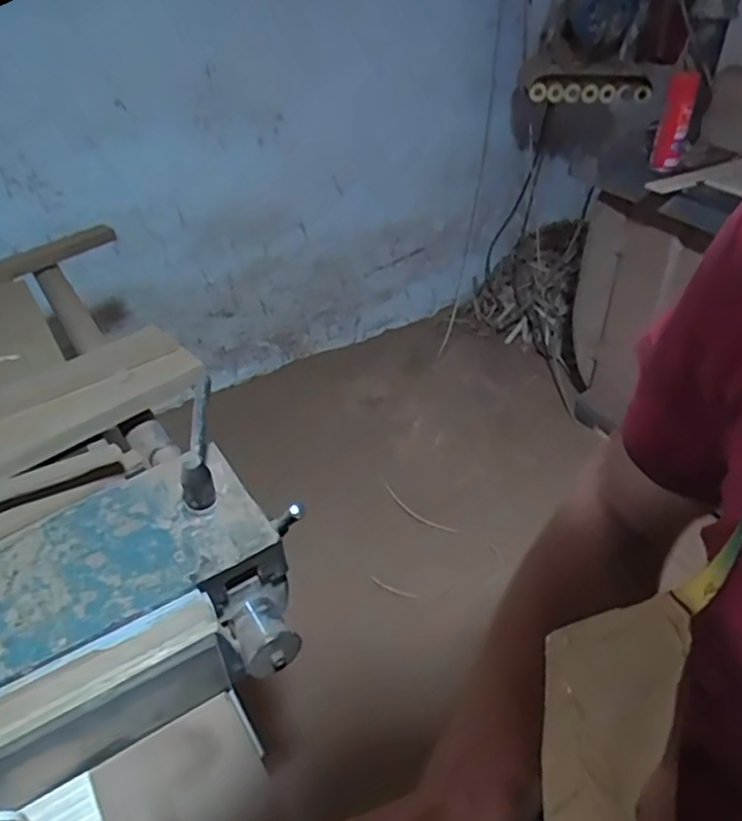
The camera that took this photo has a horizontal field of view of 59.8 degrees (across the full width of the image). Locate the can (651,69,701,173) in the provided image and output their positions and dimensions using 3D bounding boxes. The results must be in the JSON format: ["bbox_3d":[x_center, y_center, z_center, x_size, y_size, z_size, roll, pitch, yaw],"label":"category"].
[{"bbox_3d":[0.723,-0.680,1.529,0.065,0.218,0.074,16,23,21],"label":"can"}]

